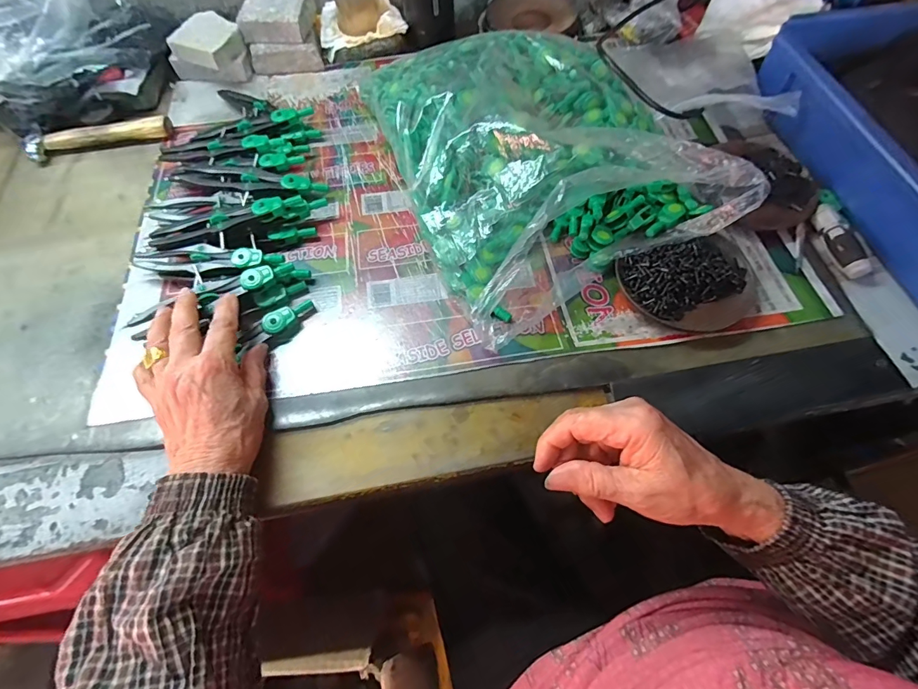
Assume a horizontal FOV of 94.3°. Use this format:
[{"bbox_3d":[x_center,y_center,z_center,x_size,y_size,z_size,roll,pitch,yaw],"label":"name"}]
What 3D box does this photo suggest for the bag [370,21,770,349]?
[{"bbox_3d":[0.067,-0.189,0.409,0.252,0.076,0.318,-24,64,-9],"label":"bag"}]

